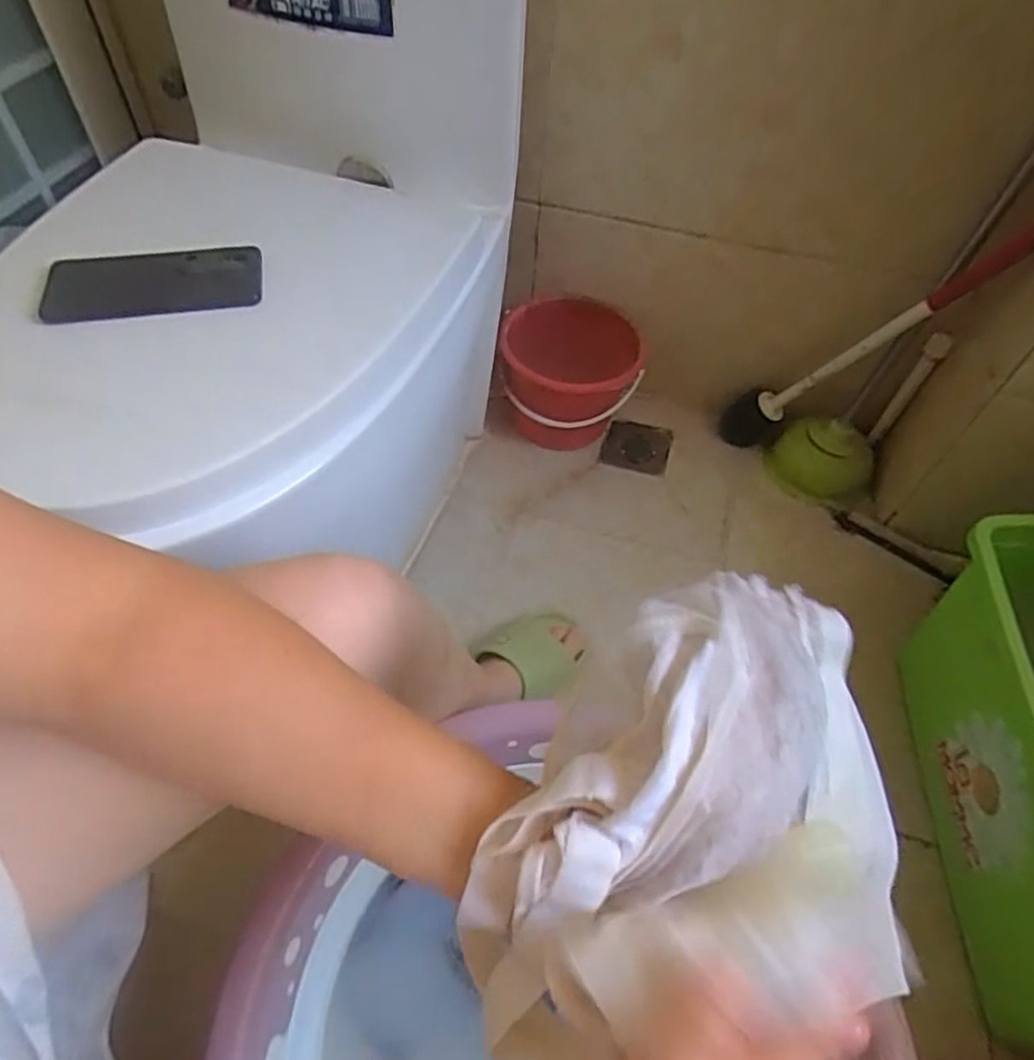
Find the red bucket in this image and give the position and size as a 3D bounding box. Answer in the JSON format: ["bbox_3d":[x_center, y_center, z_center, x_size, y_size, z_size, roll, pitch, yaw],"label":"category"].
[{"bbox_3d":[0.076,-0.231,1.032,0.207,0.181,0.176,10,54,4],"label":"red bucket"}]

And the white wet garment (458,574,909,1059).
[{"bbox_3d":[0.070,0.106,0.274,0.190,0.098,0.150,-10,57,-9],"label":"white wet garment"}]

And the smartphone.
[{"bbox_3d":[-0.297,-0.197,0.546,0.169,0.014,0.082,-7,55,-9],"label":"smartphone"}]

